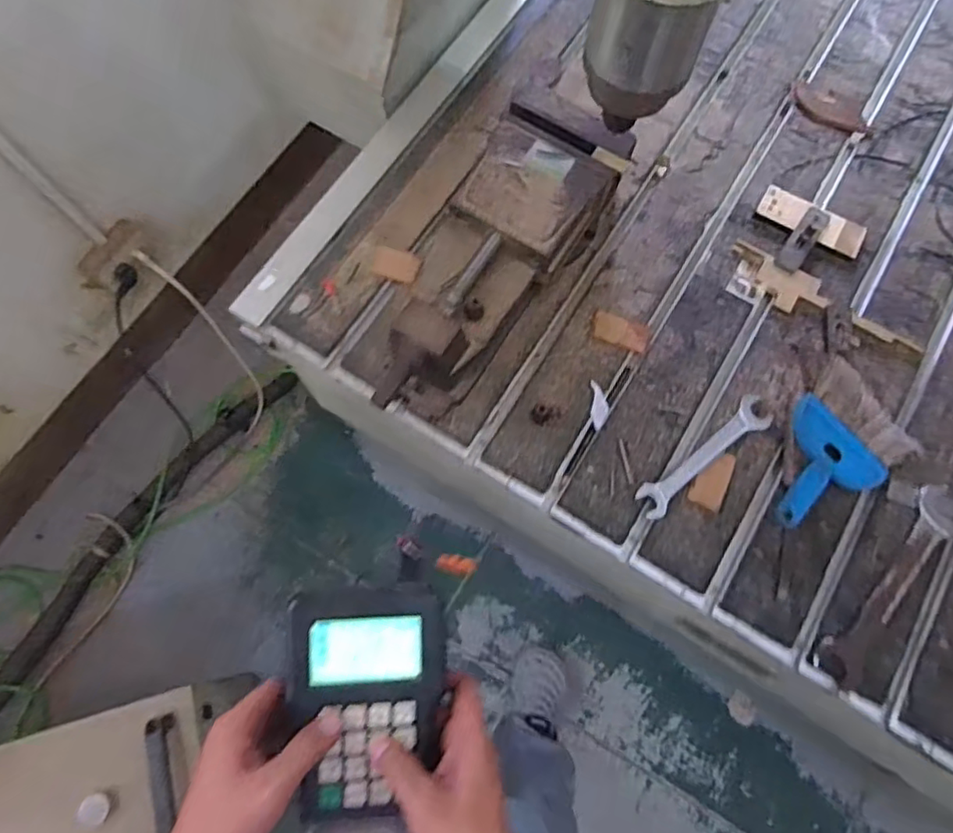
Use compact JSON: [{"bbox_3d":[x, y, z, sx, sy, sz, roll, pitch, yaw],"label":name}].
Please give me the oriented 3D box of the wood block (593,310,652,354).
[{"bbox_3d":[0.174,-0.102,0.749,0.067,0.006,0.038,19,74,5],"label":"wood block"}]

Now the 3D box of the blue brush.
[{"bbox_3d":[0.386,0.040,0.690,0.180,0.036,0.128,-38,77,-11],"label":"blue brush"}]

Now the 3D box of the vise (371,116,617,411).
[{"bbox_3d":[-0.006,-0.159,0.711,0.146,0.110,0.361,35,76,10],"label":"vise"}]

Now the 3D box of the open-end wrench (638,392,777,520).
[{"bbox_3d":[0.260,0.043,0.703,0.191,0.007,0.037,-37,77,-11],"label":"open-end wrench"}]

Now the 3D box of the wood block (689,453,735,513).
[{"bbox_3d":[0.264,0.070,0.696,0.037,0.007,0.070,24,74,7],"label":"wood block"}]

